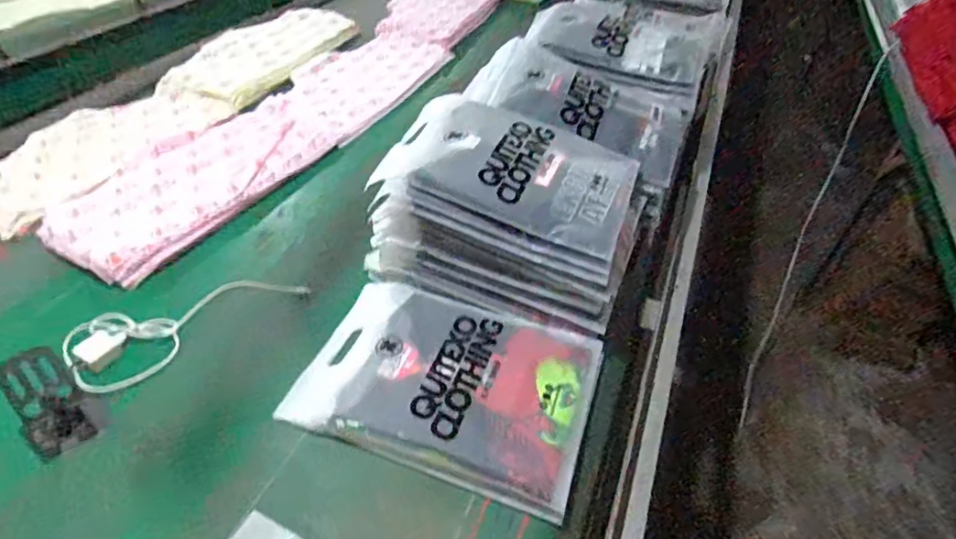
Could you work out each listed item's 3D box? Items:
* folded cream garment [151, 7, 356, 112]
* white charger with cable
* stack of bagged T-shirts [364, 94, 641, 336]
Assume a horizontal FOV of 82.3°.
[{"bbox_3d":[-0.562,-0.577,1.442,0.301,0.040,0.566,12,45,16],"label":"folded cream garment"},{"bbox_3d":[-0.411,0.061,0.775,0.295,0.031,0.126,-31,53,-31],"label":"white charger with cable"},{"bbox_3d":[0.051,-0.097,0.823,0.364,0.168,0.259,19,46,14],"label":"stack of bagged T-shirts"}]

